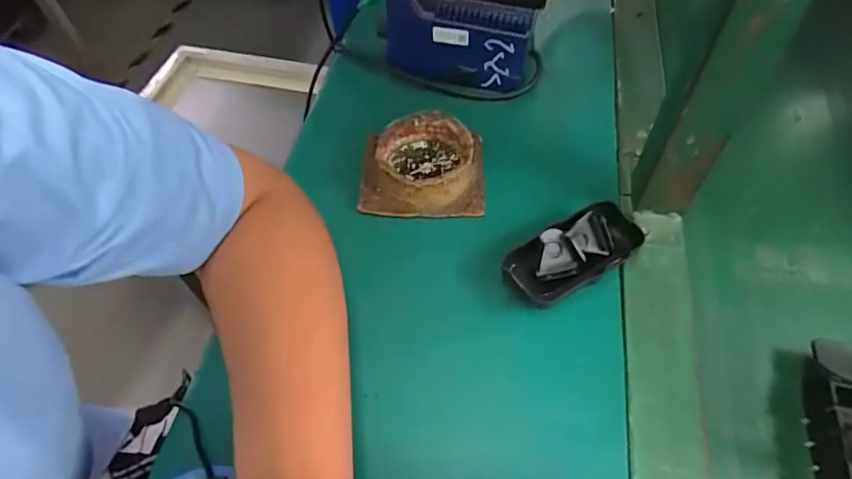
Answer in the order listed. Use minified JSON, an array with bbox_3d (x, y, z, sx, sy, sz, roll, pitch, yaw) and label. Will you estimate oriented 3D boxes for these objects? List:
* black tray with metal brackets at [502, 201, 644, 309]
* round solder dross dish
[{"bbox_3d":[0.118,0.013,0.400,0.110,0.028,0.050,-27,59,-16],"label":"black tray with metal brackets"},{"bbox_3d":[-0.005,-0.068,0.466,0.113,0.043,0.091,0,56,1],"label":"round solder dross dish"}]

